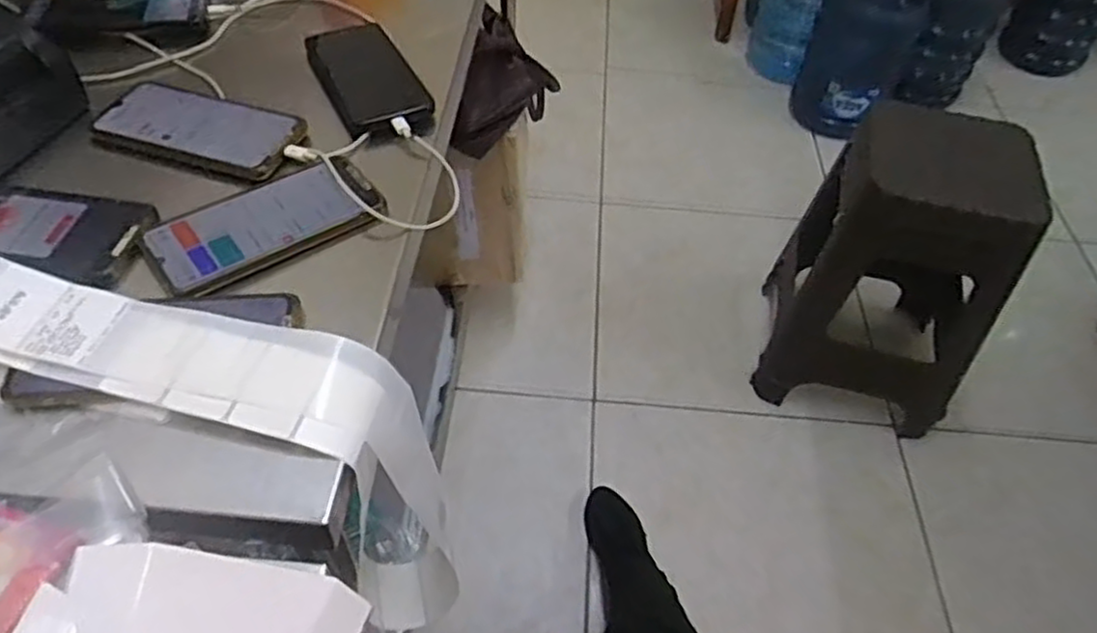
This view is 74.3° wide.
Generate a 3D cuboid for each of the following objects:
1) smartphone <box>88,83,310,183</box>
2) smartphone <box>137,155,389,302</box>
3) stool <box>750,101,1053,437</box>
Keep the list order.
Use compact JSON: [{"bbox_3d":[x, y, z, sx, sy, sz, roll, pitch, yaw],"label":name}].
[{"bbox_3d":[-0.305,-0.162,0.630,0.170,0.016,0.084,14,51,7],"label":"smartphone"},{"bbox_3d":[-0.218,-0.075,0.559,0.171,0.017,0.088,-26,57,-23],"label":"smartphone"},{"bbox_3d":[0.624,-0.103,1.316,0.344,0.524,0.349,16,51,9],"label":"stool"}]

